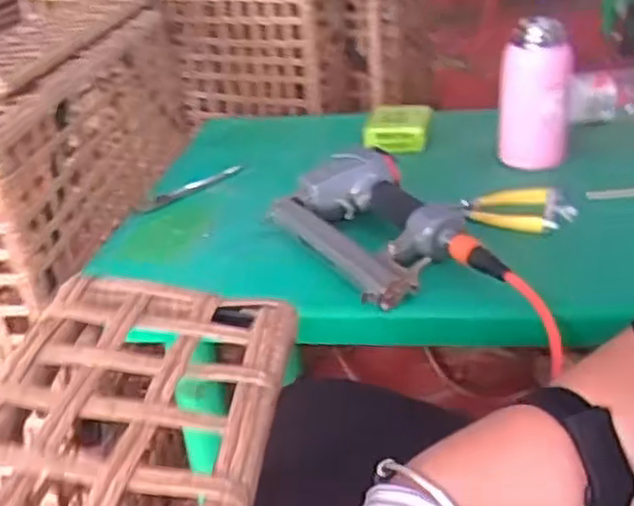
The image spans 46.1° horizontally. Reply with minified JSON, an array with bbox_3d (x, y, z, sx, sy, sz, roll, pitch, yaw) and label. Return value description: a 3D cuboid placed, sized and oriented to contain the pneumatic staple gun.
[{"bbox_3d":[0.060,-0.037,0.780,0.149,0.059,0.217,-20,32,-25],"label":"pneumatic staple gun"}]

